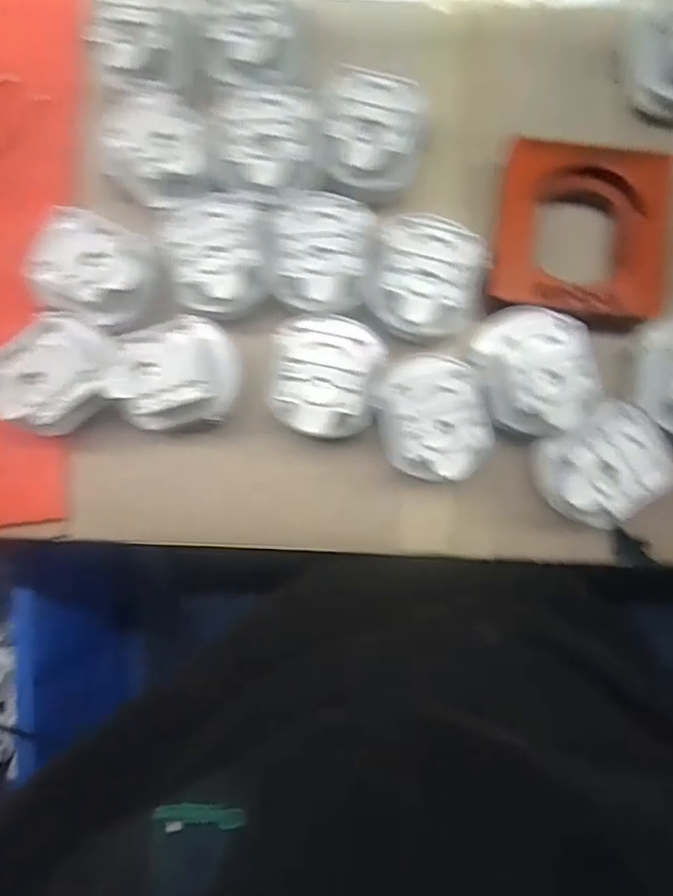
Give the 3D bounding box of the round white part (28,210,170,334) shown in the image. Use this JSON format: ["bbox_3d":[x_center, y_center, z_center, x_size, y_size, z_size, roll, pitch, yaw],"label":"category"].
[{"bbox_3d":[-0.137,-0.101,0.354,0.066,0.043,0.057,21,86,2],"label":"round white part"}]

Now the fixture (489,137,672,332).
[{"bbox_3d":[0.147,-0.127,0.360,0.099,0.027,0.104,8,86,1],"label":"fixture"}]

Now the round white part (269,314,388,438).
[{"bbox_3d":[-0.005,-0.040,0.354,0.060,0.050,0.069,12,86,2],"label":"round white part"}]

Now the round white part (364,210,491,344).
[{"bbox_3d":[0.050,-0.095,0.351,0.061,0.042,0.061,11,86,2],"label":"round white part"}]

